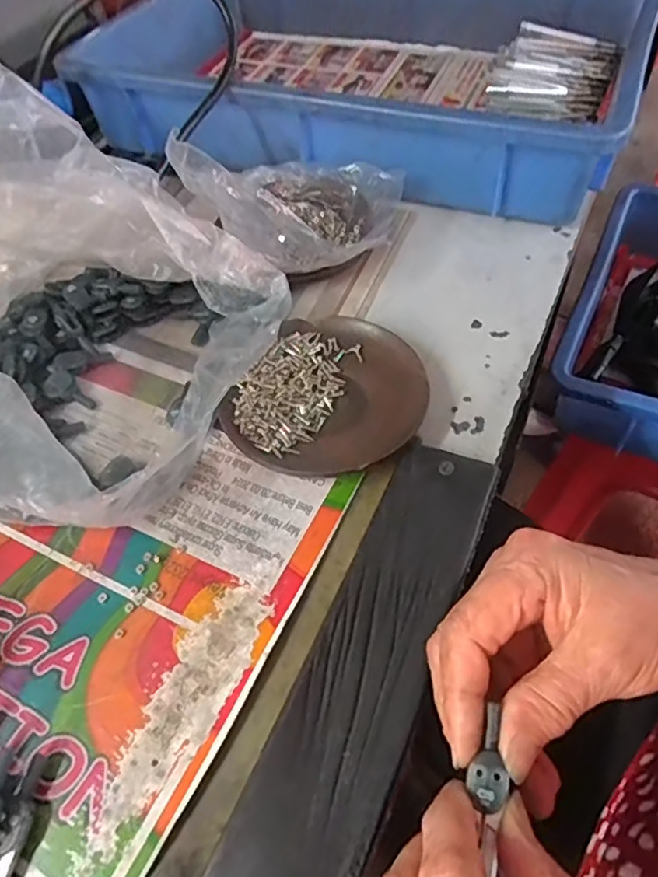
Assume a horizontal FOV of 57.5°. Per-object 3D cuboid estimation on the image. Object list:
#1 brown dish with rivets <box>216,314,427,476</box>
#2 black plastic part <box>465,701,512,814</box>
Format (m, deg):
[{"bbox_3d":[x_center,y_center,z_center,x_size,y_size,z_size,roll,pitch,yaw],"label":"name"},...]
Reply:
[{"bbox_3d":[0.001,-0.022,0.339,0.100,0.016,0.110,-3,54,3],"label":"brown dish with rivets"},{"bbox_3d":[0.055,0.109,0.206,0.014,0.004,0.034,6,68,10],"label":"black plastic part"}]

